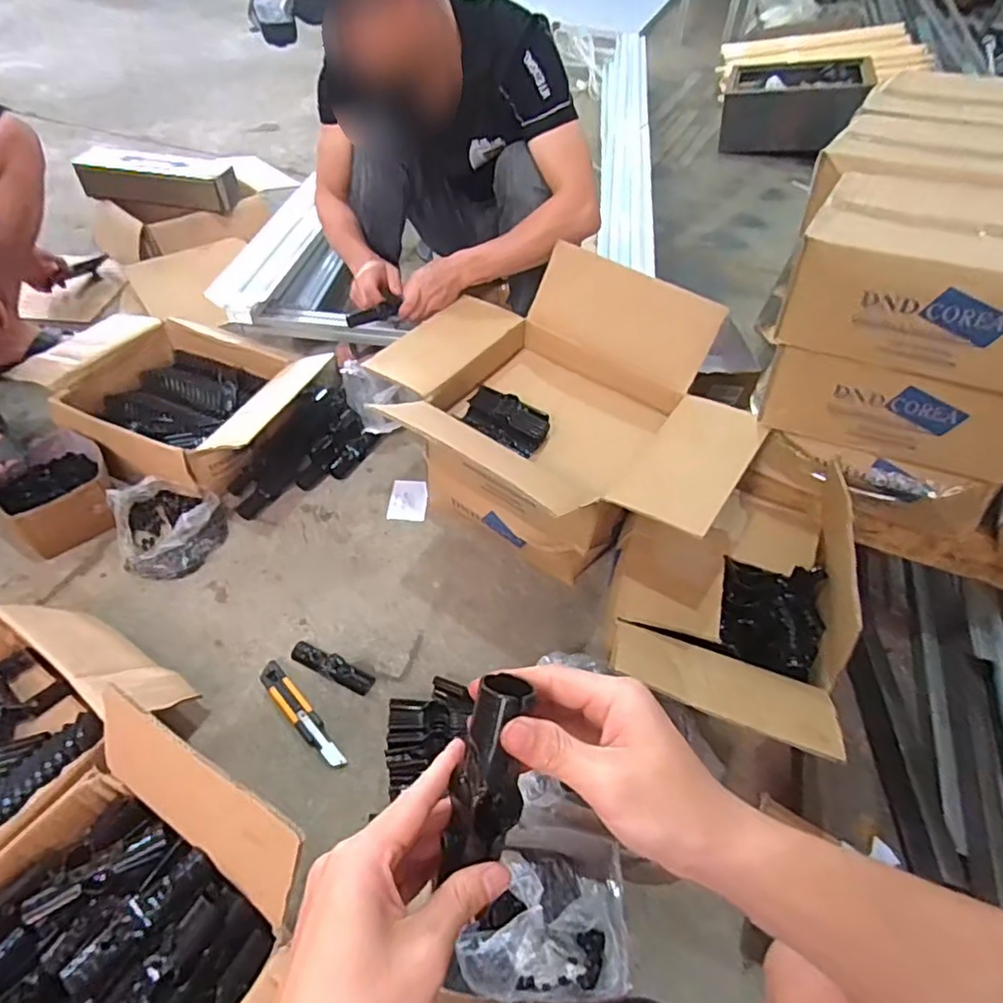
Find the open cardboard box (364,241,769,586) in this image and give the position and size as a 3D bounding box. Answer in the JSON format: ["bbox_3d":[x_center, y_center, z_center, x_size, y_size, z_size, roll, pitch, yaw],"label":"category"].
[{"bbox_3d":[0.070,-0.096,0.988,0.568,0.371,0.426,31,53,22],"label":"open cardboard box"}]

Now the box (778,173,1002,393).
[{"bbox_3d":[0.537,-0.275,0.760,0.315,0.155,0.264,29,53,21],"label":"box"}]

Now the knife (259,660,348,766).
[{"bbox_3d":[-0.278,0.295,0.865,0.034,0.010,0.187,-33,58,-29],"label":"knife"}]

